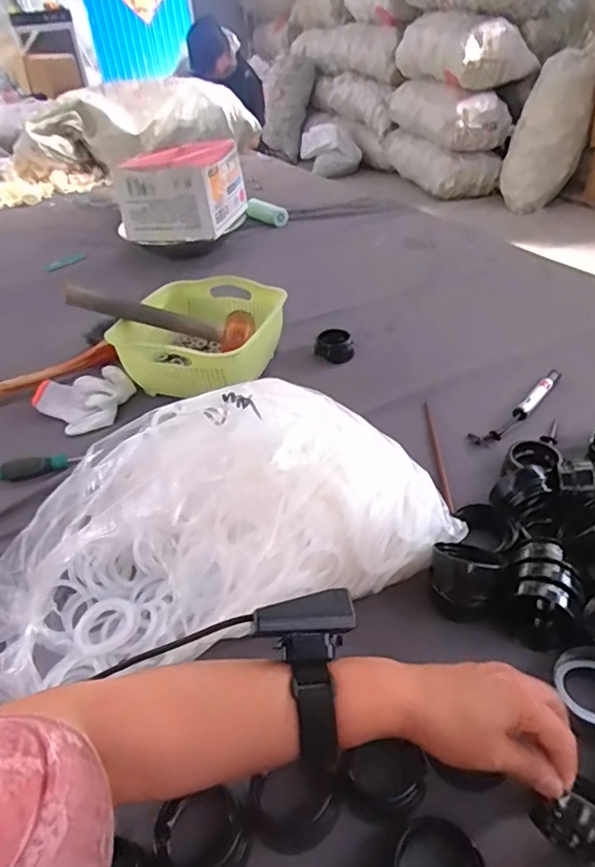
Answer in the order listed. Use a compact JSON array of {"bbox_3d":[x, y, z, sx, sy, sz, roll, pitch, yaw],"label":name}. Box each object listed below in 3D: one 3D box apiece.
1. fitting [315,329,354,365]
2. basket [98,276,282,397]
[{"bbox_3d":[0.061,-0.147,0.943,0.051,0.037,0.057,-24,42,-23],"label":"fitting"},{"bbox_3d":[-0.147,-0.161,0.911,0.254,0.100,0.260,-3,38,2],"label":"basket"}]

